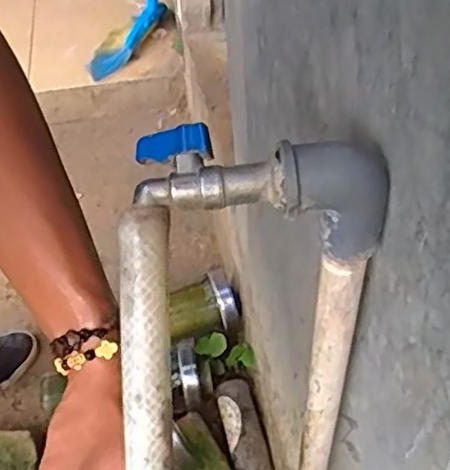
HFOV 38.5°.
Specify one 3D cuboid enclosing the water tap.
[{"bbox_3d":[-0.010,-0.028,0.266,0.054,0.020,0.031,2,47,4],"label":"water tap"}]

